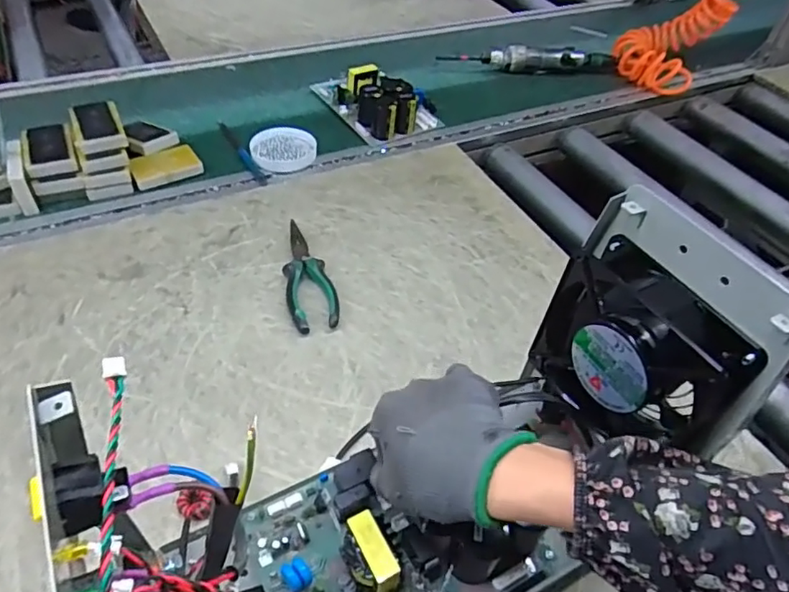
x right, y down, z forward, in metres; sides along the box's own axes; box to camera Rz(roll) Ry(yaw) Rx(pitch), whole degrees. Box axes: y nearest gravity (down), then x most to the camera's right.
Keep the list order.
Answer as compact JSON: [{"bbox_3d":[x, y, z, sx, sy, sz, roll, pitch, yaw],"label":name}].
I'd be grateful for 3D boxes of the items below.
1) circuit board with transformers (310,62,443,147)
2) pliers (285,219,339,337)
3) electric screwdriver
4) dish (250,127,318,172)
[{"bbox_3d":[-0.027,-0.310,0.852,0.126,0.057,0.183,-26,55,-27],"label":"circuit board with transformers"},{"bbox_3d":[-0.098,-0.023,0.603,0.050,0.017,0.147,-12,50,-16],"label":"pliers"},{"bbox_3d":[0.224,-0.412,0.984,0.291,0.046,0.035,4,47,-3],"label":"electric screwdriver"},{"bbox_3d":[-0.153,-0.206,0.775,0.089,0.014,0.089,3,47,-3],"label":"dish"}]

